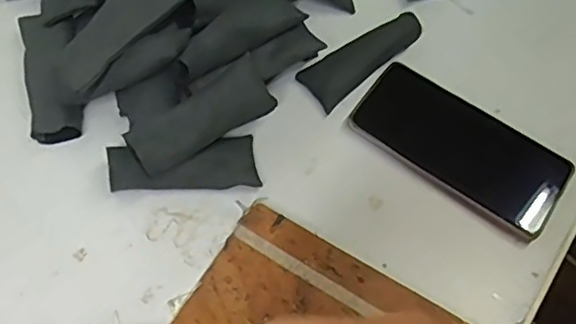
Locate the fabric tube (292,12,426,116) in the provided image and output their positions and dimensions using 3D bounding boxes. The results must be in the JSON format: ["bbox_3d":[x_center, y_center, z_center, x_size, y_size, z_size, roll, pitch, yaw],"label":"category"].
[{"bbox_3d":[0.056,-0.086,0.484,0.099,0.024,0.040,-37,71,-20],"label":"fabric tube"}]

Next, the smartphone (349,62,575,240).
[{"bbox_3d":[0.130,-0.013,0.466,0.158,0.015,0.076,33,65,12],"label":"smartphone"}]

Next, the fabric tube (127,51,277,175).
[{"bbox_3d":[-0.059,-0.033,0.428,0.105,0.023,0.038,-31,69,-18],"label":"fabric tube"}]

